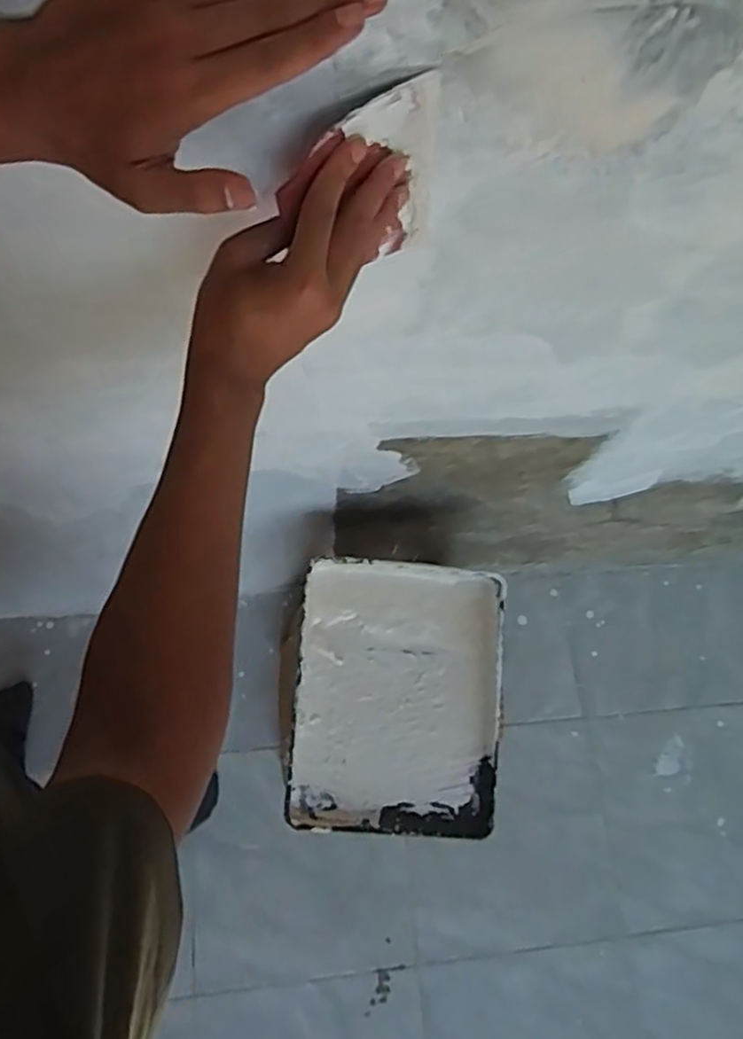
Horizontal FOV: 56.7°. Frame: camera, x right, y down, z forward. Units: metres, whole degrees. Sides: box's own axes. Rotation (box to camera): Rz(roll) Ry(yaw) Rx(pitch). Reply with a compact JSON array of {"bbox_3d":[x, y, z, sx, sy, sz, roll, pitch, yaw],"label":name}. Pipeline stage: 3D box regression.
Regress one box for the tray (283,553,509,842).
[{"bbox_3d":[0.039,0.240,0.946,0.283,0.070,0.357,4,75,-2],"label":"tray"}]

